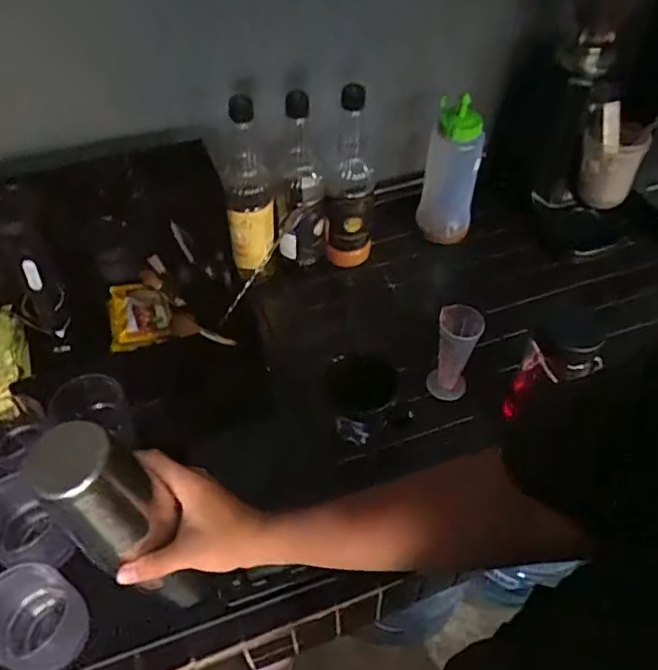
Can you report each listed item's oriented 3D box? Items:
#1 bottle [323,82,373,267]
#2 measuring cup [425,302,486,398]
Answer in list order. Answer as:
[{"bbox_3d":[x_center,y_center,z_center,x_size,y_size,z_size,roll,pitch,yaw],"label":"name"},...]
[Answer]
[{"bbox_3d":[0.030,-0.220,0.858,0.073,0.262,0.069,1,50,0],"label":"bottle"},{"bbox_3d":[0.158,0.024,0.757,0.055,0.128,0.053,13,51,10],"label":"measuring cup"}]

